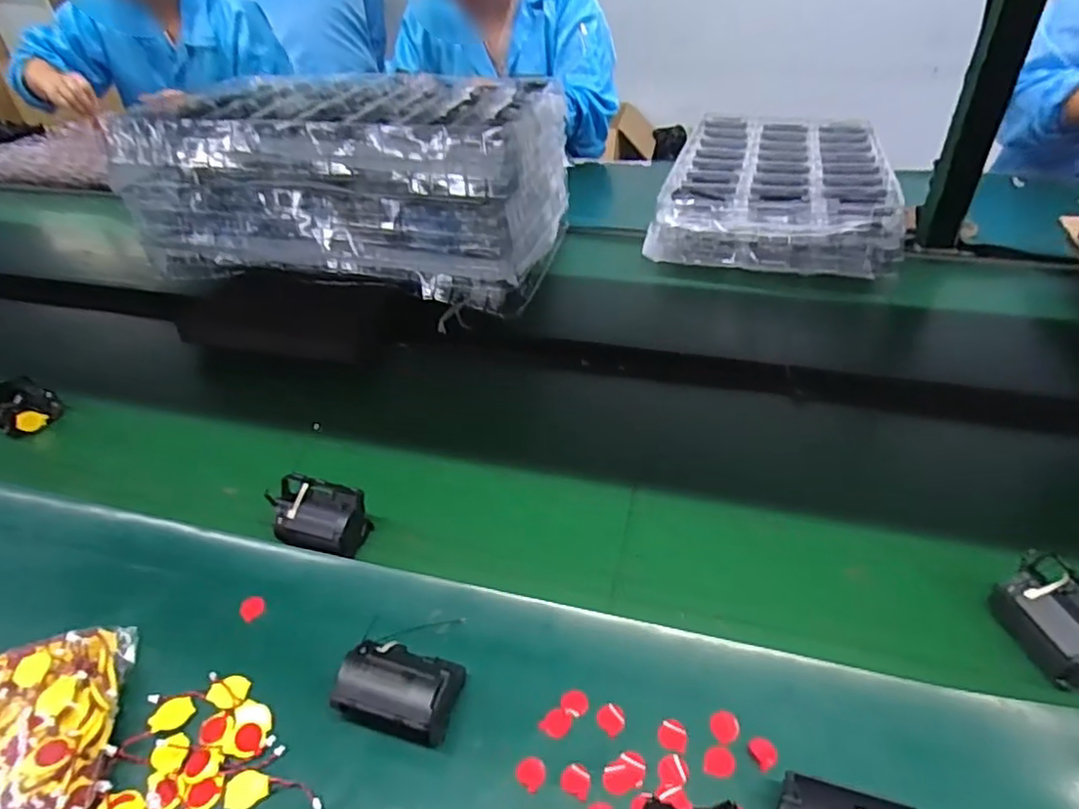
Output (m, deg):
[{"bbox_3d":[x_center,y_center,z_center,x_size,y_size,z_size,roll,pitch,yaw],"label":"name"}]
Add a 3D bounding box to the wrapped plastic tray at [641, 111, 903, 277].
[{"bbox_3d":[0.354,-0.345,0.961,0.309,0.081,0.454,9,41,14],"label":"wrapped plastic tray"}]

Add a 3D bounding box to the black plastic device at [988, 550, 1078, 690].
[{"bbox_3d":[0.334,0.139,0.407,0.041,0.043,0.070,-11,41,-10],"label":"black plastic device"}]

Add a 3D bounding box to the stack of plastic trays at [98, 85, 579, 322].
[{"bbox_3d":[-0.233,-0.301,0.832,0.499,0.185,0.309,9,41,14],"label":"stack of plastic trays"}]

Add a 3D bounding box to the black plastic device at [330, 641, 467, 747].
[{"bbox_3d":[-0.085,0.170,0.382,0.068,0.040,0.053,10,41,15],"label":"black plastic device"}]

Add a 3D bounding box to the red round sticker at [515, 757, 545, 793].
[{"bbox_3d":[-0.004,0.210,0.361,0.017,0.004,0.016,0,38,0],"label":"red round sticker"}]

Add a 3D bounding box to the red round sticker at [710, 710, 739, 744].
[{"bbox_3d":[0.110,0.191,0.374,0.016,0.004,0.018,5,40,9],"label":"red round sticker"}]

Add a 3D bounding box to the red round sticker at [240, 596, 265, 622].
[{"bbox_3d":[-0.207,0.146,0.456,0.016,0.004,0.022,-25,44,-36],"label":"red round sticker"}]

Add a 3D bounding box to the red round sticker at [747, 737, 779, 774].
[{"bbox_3d":[0.129,0.199,0.362,0.015,0.004,0.017,-19,43,-19],"label":"red round sticker"}]

